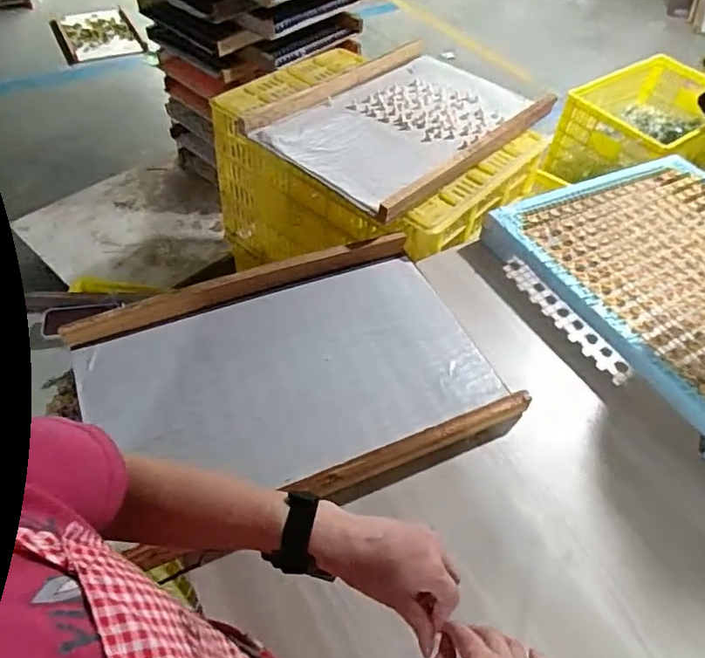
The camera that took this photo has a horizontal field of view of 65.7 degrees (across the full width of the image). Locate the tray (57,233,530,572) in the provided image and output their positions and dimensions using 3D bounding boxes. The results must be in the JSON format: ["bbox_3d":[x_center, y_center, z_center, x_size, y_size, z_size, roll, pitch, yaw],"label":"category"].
[{"bbox_3d":[-0.088,0.069,0.830,0.588,0.055,0.410,-18,55,-17],"label":"tray"}]

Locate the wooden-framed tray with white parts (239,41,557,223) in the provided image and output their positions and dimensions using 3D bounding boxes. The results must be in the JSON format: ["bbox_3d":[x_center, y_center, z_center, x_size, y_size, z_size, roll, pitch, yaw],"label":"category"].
[{"bbox_3d":[0.108,-0.456,1.187,0.416,0.053,0.576,39,59,24],"label":"wooden-framed tray with white parts"}]

